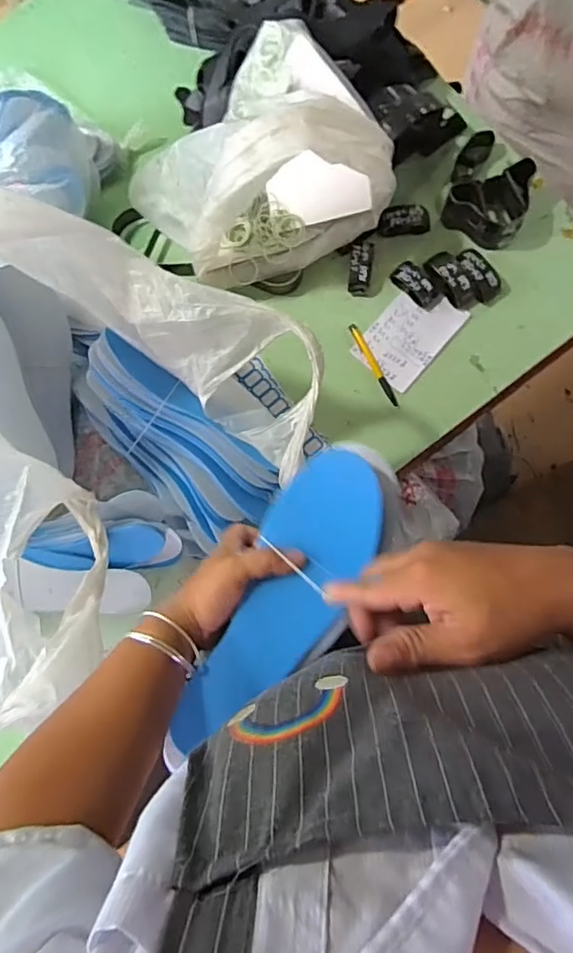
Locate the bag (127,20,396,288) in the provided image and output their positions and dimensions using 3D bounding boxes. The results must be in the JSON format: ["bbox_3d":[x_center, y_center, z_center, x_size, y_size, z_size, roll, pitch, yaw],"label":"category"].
[{"bbox_3d":[-0.035,-0.417,0.706,0.305,0.199,0.287,-38,87,1],"label":"bag"}]

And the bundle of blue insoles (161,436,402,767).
[{"bbox_3d":[0.000,0.101,0.444,0.098,0.031,0.284,32,86,3],"label":"bundle of blue insoles"}]

